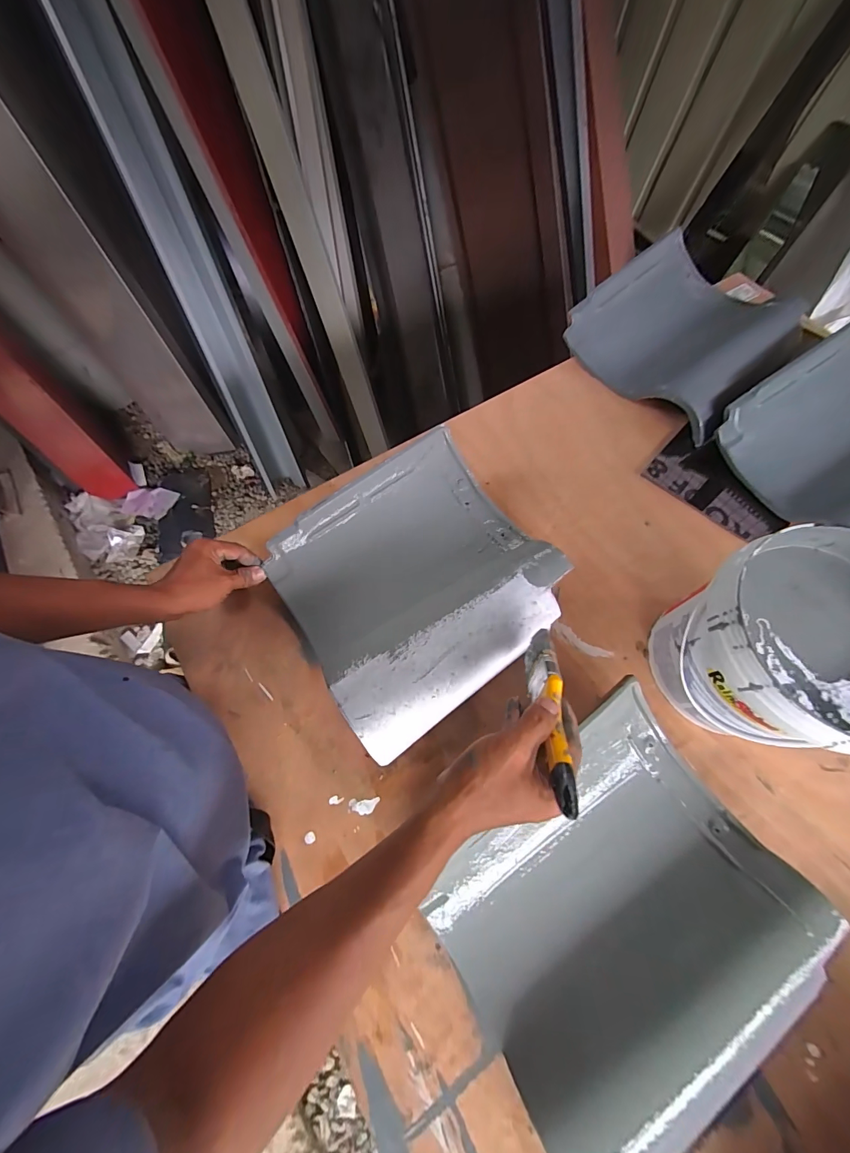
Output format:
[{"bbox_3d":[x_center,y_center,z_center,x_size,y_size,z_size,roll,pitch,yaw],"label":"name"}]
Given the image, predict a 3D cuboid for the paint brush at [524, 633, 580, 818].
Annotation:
[{"bbox_3d":[0.110,0.123,0.360,0.019,0.052,0.188,7,30,4],"label":"paint brush"}]

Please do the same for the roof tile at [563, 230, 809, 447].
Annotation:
[{"bbox_3d":[0.438,-0.419,0.689,0.314,0.064,0.306,-42,73,-14],"label":"roof tile"}]

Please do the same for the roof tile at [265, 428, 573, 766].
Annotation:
[{"bbox_3d":[-0.014,0.005,0.514,0.314,0.061,0.305,-36,72,-13],"label":"roof tile"}]

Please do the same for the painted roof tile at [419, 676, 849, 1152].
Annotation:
[{"bbox_3d":[0.187,0.329,0.389,0.312,0.071,0.284,-36,72,-12],"label":"painted roof tile"}]

